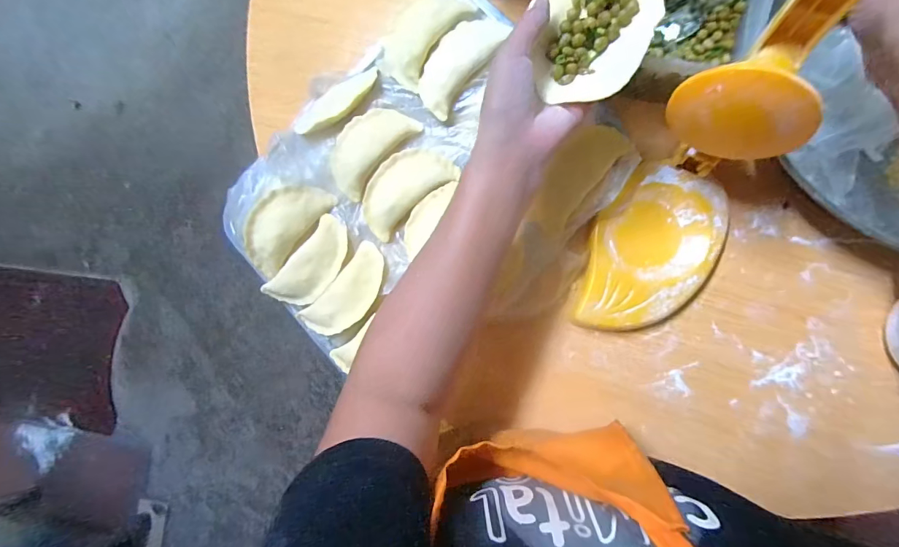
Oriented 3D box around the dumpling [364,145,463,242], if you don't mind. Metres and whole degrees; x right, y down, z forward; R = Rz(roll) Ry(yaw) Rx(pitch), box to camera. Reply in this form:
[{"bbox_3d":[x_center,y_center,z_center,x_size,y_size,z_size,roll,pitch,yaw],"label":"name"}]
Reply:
[{"bbox_3d":[-0.048,-0.089,0.422,0.105,0.025,0.059,-39,82,6],"label":"dumpling"}]

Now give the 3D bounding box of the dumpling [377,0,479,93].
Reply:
[{"bbox_3d":[-0.028,-0.251,0.425,0.061,0.034,0.109,35,93,9],"label":"dumpling"}]

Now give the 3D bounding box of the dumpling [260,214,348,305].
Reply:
[{"bbox_3d":[-0.145,-0.007,0.432,0.052,0.023,0.108,40,94,9],"label":"dumpling"}]

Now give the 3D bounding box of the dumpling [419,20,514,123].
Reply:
[{"bbox_3d":[0.009,-0.215,0.415,0.055,0.022,0.110,43,94,9],"label":"dumpling"}]

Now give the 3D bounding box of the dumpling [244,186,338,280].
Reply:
[{"bbox_3d":[-0.175,-0.050,0.432,0.047,0.036,0.107,40,94,9],"label":"dumpling"}]

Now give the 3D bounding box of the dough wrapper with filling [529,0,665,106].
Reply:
[{"bbox_3d":[0.111,-0.183,0.312,0.084,0.019,0.099,-2,87,9],"label":"dough wrapper with filling"}]

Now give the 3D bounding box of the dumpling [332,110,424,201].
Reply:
[{"bbox_3d":[-0.085,-0.133,0.431,0.103,0.022,0.057,-44,81,5],"label":"dumpling"}]

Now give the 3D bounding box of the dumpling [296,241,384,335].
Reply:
[{"bbox_3d":[-0.105,0.024,0.428,0.058,0.020,0.108,40,94,9],"label":"dumpling"}]

